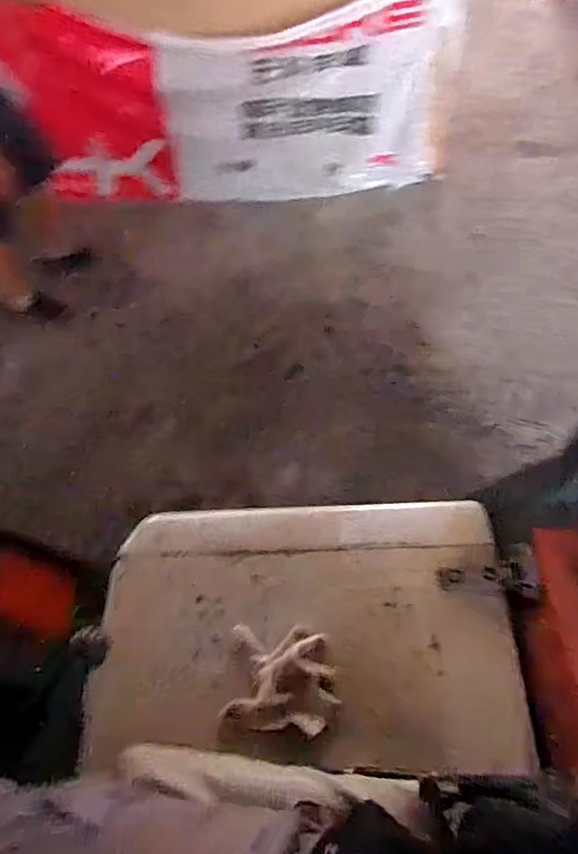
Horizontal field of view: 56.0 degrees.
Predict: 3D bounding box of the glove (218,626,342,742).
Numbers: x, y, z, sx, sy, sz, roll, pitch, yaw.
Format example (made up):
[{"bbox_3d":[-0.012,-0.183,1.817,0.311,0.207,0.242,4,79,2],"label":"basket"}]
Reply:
[{"bbox_3d":[-0.011,0.351,0.763,0.145,0.051,0.130,4,62,4],"label":"glove"}]

